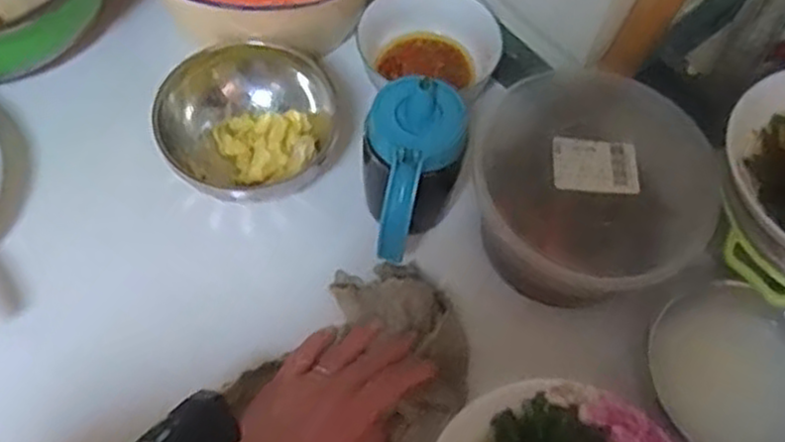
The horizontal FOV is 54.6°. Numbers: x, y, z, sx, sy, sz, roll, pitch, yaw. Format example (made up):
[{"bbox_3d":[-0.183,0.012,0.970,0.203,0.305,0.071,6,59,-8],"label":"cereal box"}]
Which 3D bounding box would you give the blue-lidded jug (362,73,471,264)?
[{"bbox_3d":[0.009,-0.021,0.541,0.071,0.117,0.110,11,61,2],"label":"blue-lidded jug"}]

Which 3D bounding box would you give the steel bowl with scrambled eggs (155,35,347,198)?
[{"bbox_3d":[-0.109,-0.075,0.589,0.137,0.065,0.119,7,61,0],"label":"steel bowl with scrambled eggs"}]

